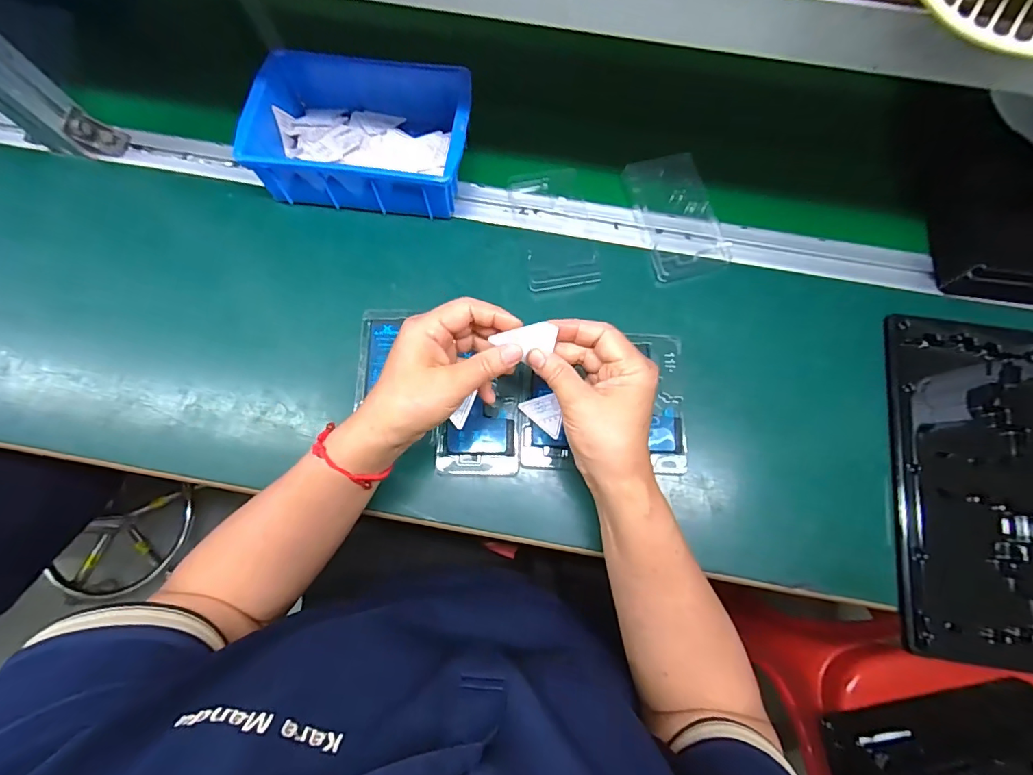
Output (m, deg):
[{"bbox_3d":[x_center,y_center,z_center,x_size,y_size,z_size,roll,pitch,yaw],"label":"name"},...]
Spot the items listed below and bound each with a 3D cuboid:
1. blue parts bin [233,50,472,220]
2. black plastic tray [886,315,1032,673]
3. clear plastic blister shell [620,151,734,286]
[{"bbox_3d":[-0.146,-0.251,0.456,0.197,0.068,0.141,6,77,2],"label":"blue parts bin"},{"bbox_3d":[0.441,0.088,0.402,0.208,0.032,0.285,9,77,2],"label":"black plastic tray"},{"bbox_3d":[0.161,-0.175,0.465,0.079,0.010,0.132,-16,77,-4],"label":"clear plastic blister shell"}]

